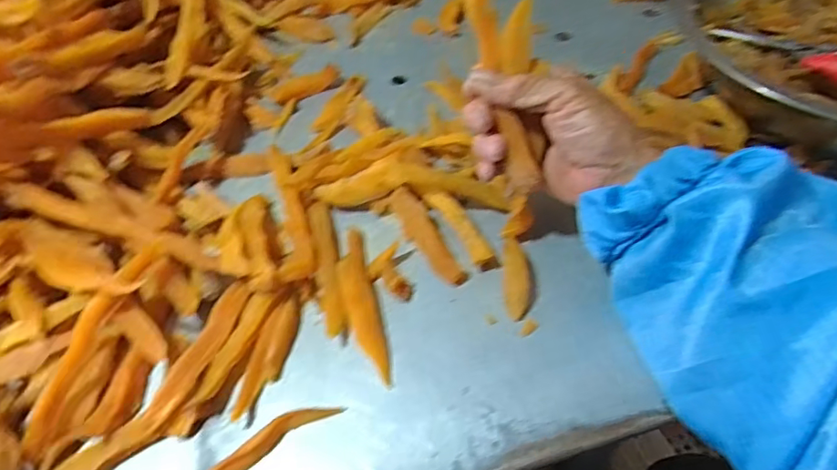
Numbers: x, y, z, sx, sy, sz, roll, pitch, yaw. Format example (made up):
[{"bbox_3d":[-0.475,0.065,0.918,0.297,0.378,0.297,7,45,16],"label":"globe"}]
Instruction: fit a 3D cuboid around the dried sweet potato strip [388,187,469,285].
[{"bbox_3d":[0.005,-0.001,0.387,0.019,0.013,0.084,-26,53,-13],"label":"dried sweet potato strip"}]

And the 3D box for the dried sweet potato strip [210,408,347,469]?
[{"bbox_3d":[-0.088,0.121,0.319,0.089,0.009,0.017,-30,54,-16],"label":"dried sweet potato strip"}]

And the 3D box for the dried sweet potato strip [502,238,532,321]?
[{"bbox_3d":[0.065,0.027,0.361,0.018,0.013,0.057,1,52,8],"label":"dried sweet potato strip"}]

